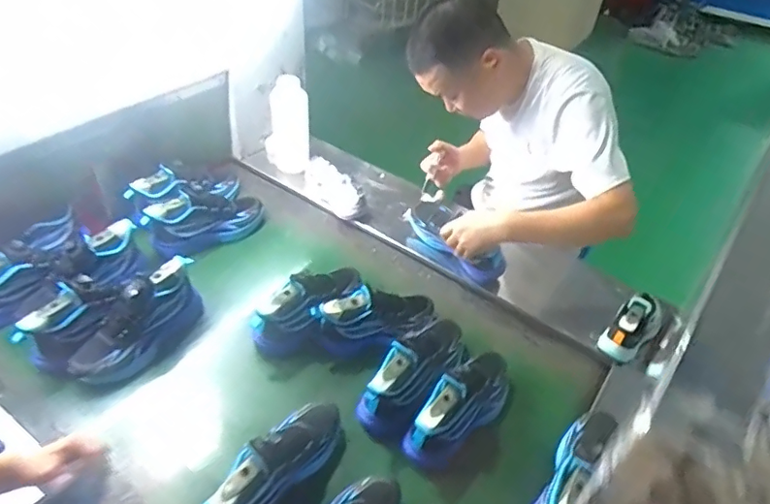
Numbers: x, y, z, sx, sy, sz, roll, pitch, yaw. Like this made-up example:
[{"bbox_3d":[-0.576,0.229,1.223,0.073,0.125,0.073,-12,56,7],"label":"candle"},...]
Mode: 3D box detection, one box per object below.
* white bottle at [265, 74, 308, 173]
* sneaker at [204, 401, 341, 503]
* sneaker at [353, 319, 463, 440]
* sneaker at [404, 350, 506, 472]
[{"bbox_3d":[-0.258,-0.334,1.421,0.116,0.259,0.093,-4,43,-10],"label":"white bottle"},{"bbox_3d":[-0.170,0.326,0.856,0.090,0.113,0.279,29,47,23],"label":"sneaker"},{"bbox_3d":[0.071,0.219,1.007,0.110,0.124,0.287,31,48,25],"label":"sneaker"},{"bbox_3d":[0.145,0.265,0.959,0.090,0.142,0.255,34,50,28],"label":"sneaker"}]

